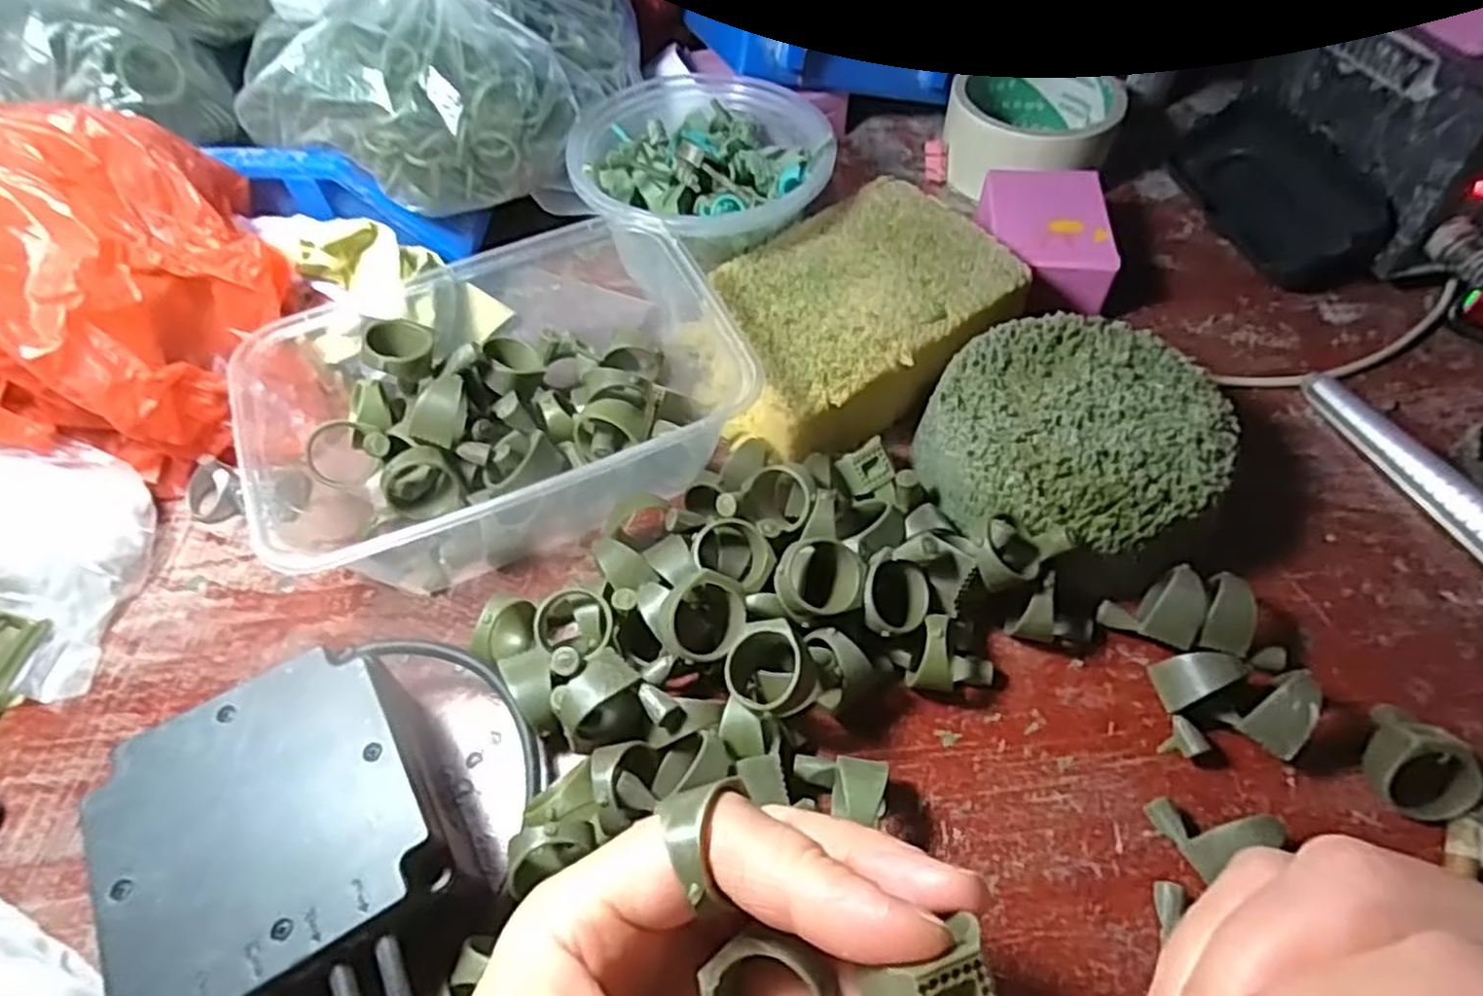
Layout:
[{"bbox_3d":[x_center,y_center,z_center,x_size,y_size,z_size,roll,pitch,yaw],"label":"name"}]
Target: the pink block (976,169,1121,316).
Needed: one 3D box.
[{"bbox_3d":[0.140,-0.119,0.369,0.055,0.034,0.079,5,55,6],"label":"pink block"}]

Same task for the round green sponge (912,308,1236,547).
[{"bbox_3d":[0.120,-0.019,0.291,0.097,0.044,0.095,-1,55,2],"label":"round green sponge"}]

